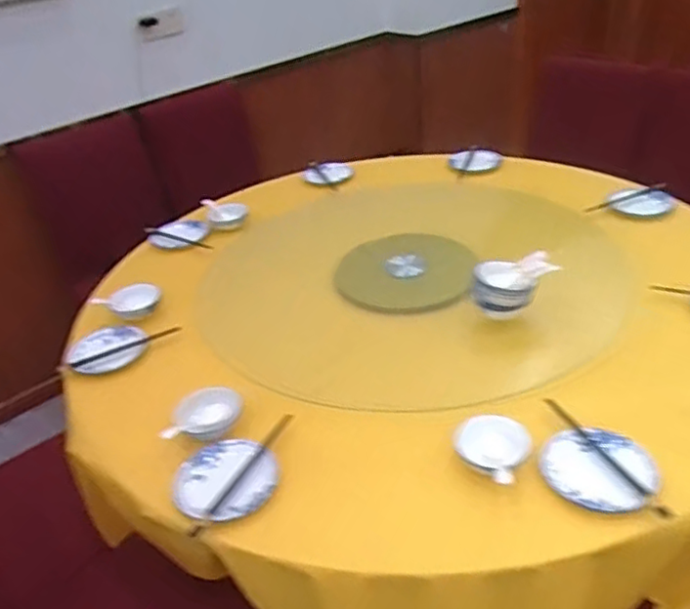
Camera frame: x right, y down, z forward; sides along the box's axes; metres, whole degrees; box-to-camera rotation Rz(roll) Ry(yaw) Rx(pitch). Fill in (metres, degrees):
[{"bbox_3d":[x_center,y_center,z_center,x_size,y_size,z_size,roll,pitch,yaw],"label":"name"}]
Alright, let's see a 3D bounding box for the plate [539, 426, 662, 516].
[{"bbox_3d":[0.380,0.242,0.951,0.154,0.035,0.139,18,38,31],"label":"plate"}]

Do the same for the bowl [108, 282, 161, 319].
[{"bbox_3d":[-0.468,-0.006,1.428,0.107,0.056,0.123,-13,33,-15],"label":"bowl"}]

